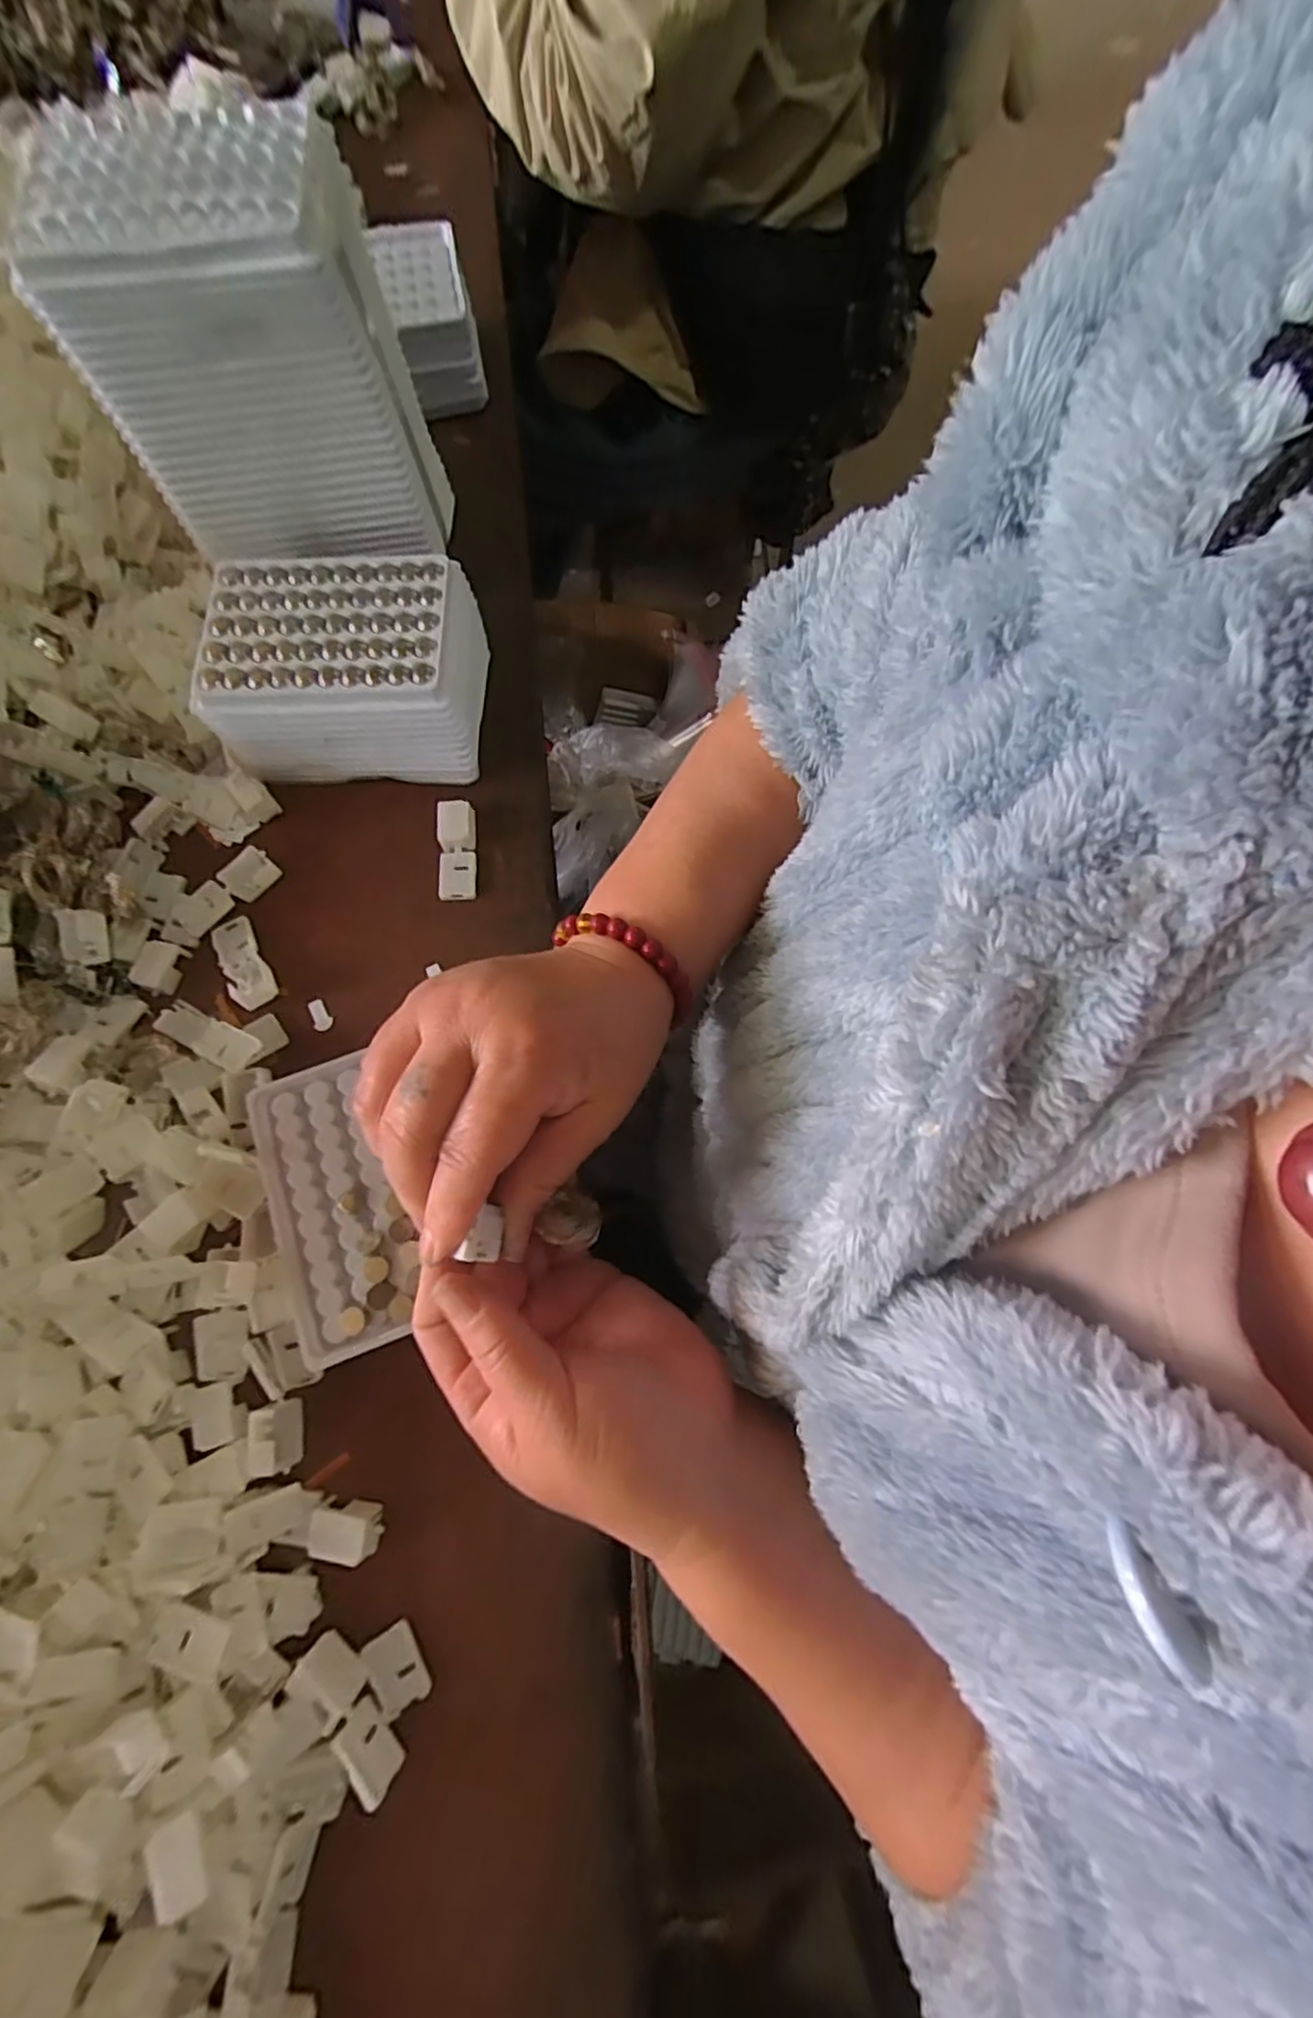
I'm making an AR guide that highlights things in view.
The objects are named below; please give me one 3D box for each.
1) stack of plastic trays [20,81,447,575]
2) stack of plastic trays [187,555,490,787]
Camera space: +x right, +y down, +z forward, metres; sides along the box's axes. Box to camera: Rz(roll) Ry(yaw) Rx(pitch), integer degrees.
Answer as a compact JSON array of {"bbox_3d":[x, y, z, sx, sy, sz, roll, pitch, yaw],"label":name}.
[{"bbox_3d":[-0.200,-0.320,0.333,0.139,0.139,0.100,-12,74,-3],"label":"stack of plastic trays"},{"bbox_3d":[-0.164,-0.184,0.360,0.134,0.064,0.095,-3,74,0],"label":"stack of plastic trays"}]

